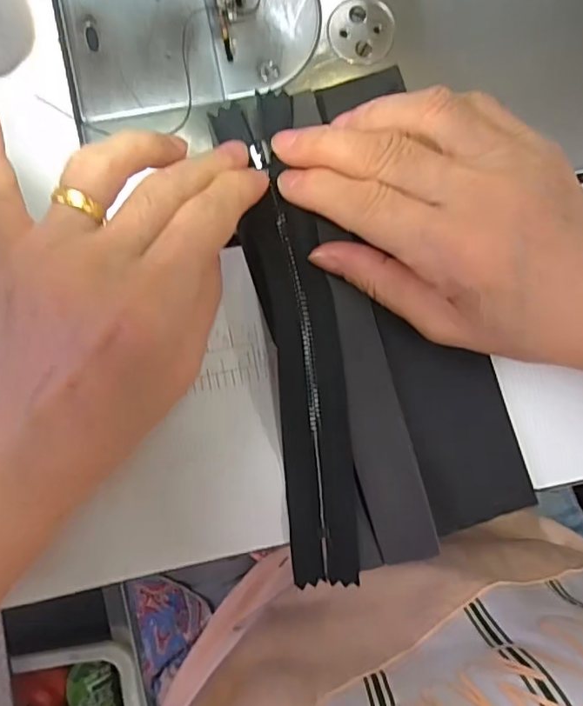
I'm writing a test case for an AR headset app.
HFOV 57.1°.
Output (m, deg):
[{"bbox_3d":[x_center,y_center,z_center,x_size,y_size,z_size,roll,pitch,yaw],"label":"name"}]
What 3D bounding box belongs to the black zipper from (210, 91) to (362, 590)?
[{"bbox_3d":[0.002,-0.003,0.209,0.031,0.006,0.186,-10,91,-3],"label":"black zipper"}]

